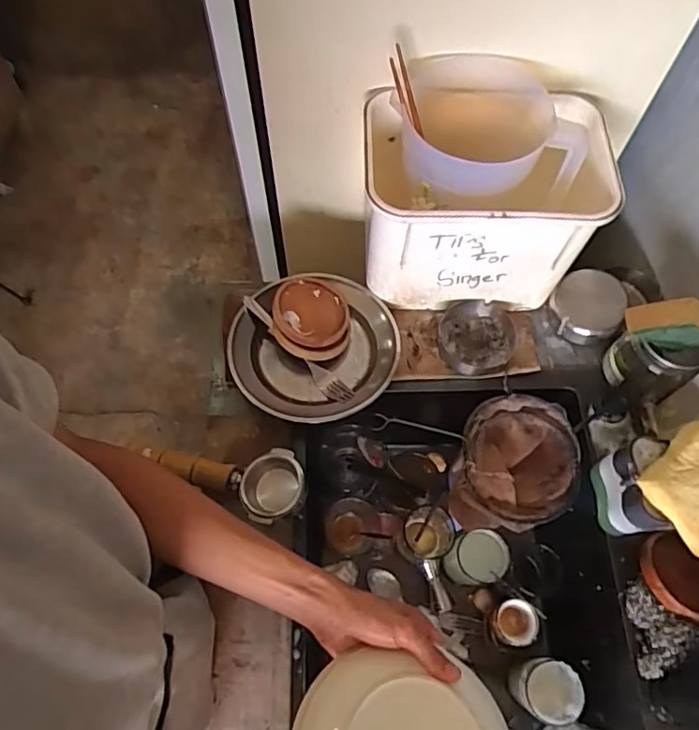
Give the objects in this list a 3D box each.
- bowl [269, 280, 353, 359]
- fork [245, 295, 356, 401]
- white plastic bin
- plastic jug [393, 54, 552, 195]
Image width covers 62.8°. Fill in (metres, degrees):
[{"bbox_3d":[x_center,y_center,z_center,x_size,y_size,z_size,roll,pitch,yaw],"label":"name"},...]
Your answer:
[{"bbox_3d":[-0.048,-0.062,0.737,0.097,0.040,0.111,6,65,1],"label":"bowl"},{"bbox_3d":[-0.066,-0.022,0.731,0.026,0.018,0.195,-38,72,-17],"label":"fork"},{"bbox_3d":[0.156,-0.204,0.715,0.270,0.237,0.187,0,65,-2],"label":"white plastic bin"},{"bbox_3d":[0.138,-0.258,0.657,0.167,0.113,0.156,3,65,0],"label":"plastic jug"}]

